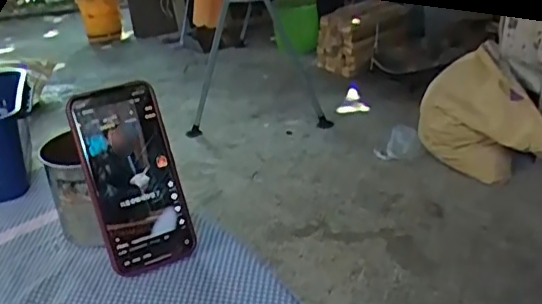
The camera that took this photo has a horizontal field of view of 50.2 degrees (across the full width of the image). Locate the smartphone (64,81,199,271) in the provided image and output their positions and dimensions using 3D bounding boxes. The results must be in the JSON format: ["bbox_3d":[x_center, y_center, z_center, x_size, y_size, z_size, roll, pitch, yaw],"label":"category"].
[{"bbox_3d":[-0.119,0.021,0.501,0.073,0.159,0.010,-16,0,-20],"label":"smartphone"}]

